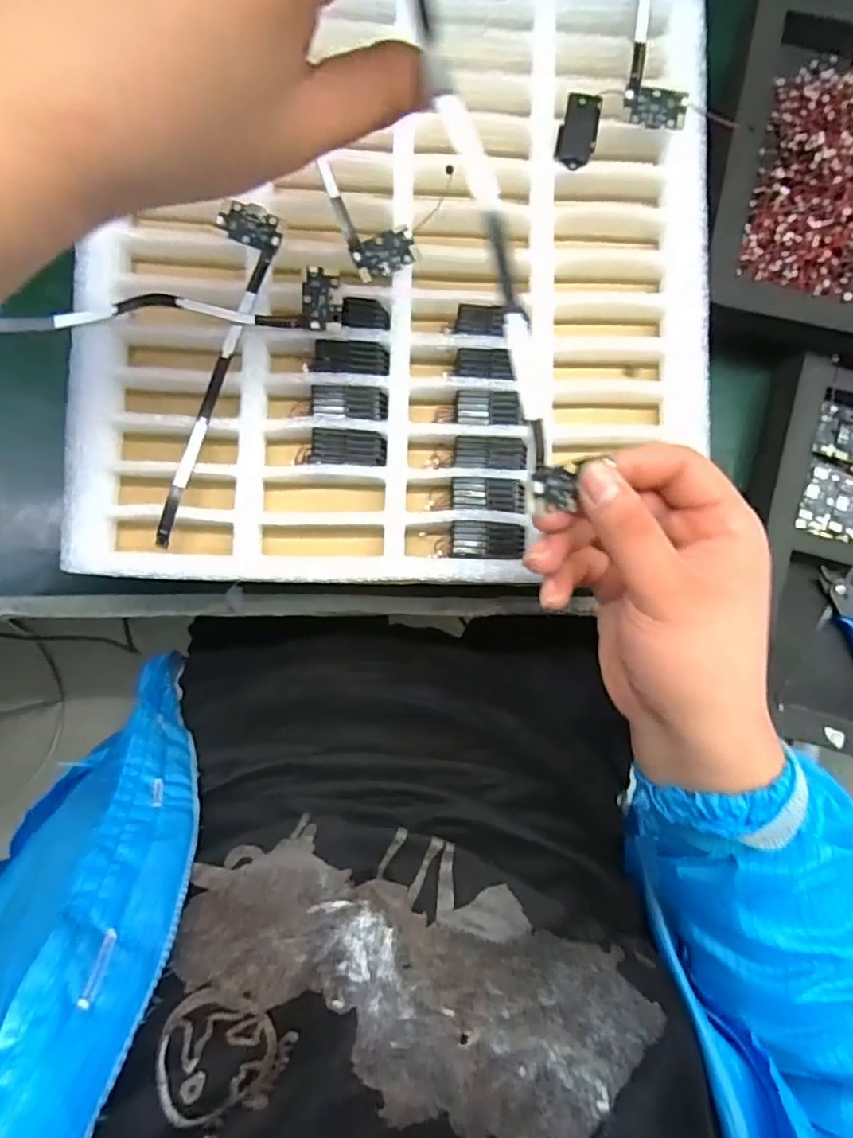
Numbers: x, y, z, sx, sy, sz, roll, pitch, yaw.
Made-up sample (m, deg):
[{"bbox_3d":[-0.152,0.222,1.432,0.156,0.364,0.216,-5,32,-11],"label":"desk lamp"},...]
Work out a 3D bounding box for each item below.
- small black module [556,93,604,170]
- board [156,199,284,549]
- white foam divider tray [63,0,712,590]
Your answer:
[{"bbox_3d":[0.084,-0.241,0.325,0.021,0.005,0.041,8,86,-3],"label":"small black module"},{"bbox_3d":[-0.119,-0.105,0.309,0.031,0.008,0.184,18,85,-2],"label":"board"},{"bbox_3d":[-0.013,-0.162,0.337,0.335,0.045,0.341,2,86,-3],"label":"white foam divider tray"}]

